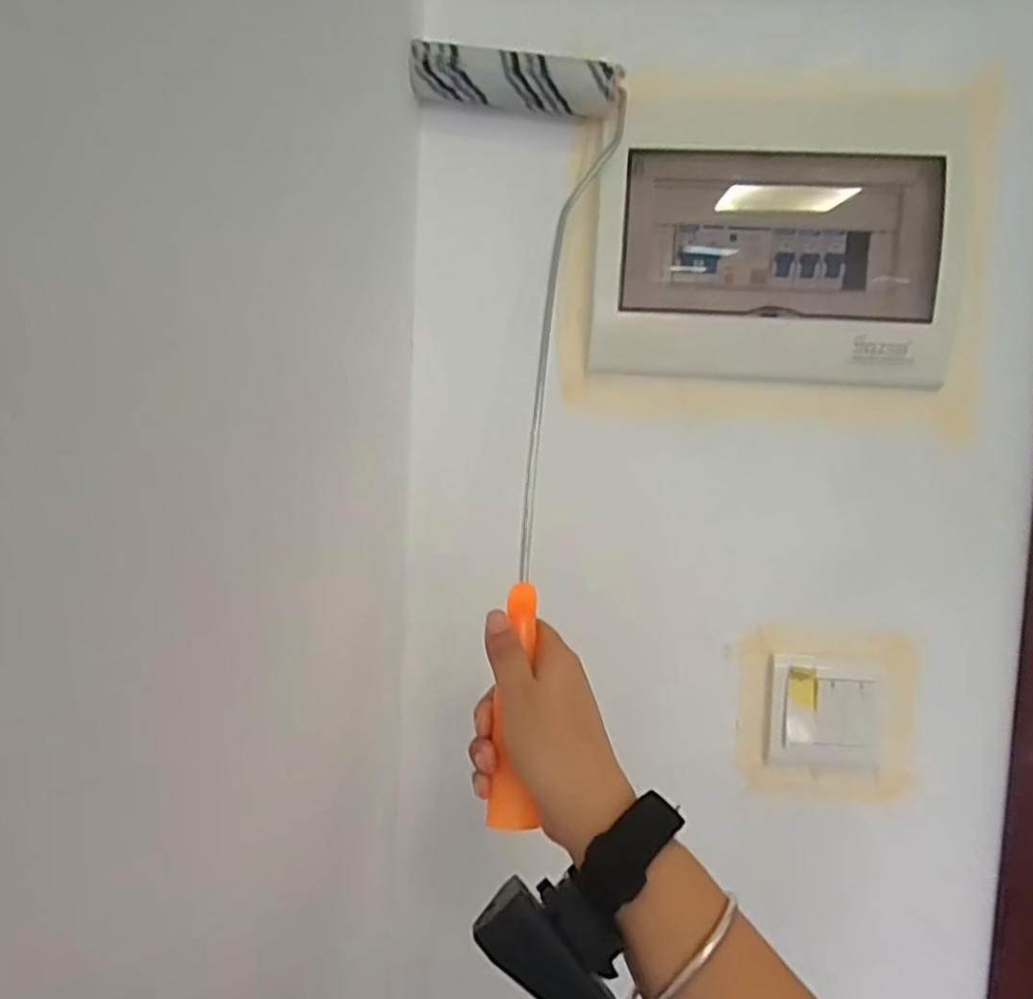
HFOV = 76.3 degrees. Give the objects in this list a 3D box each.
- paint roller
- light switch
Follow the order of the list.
[{"bbox_3d":[0.018,-0.086,0.433,0.148,0.542,0.082,3,-16,-23],"label":"paint roller"},{"bbox_3d":[0.246,0.169,0.520,0.091,0.090,0.016,3,7,0],"label":"light switch"}]

